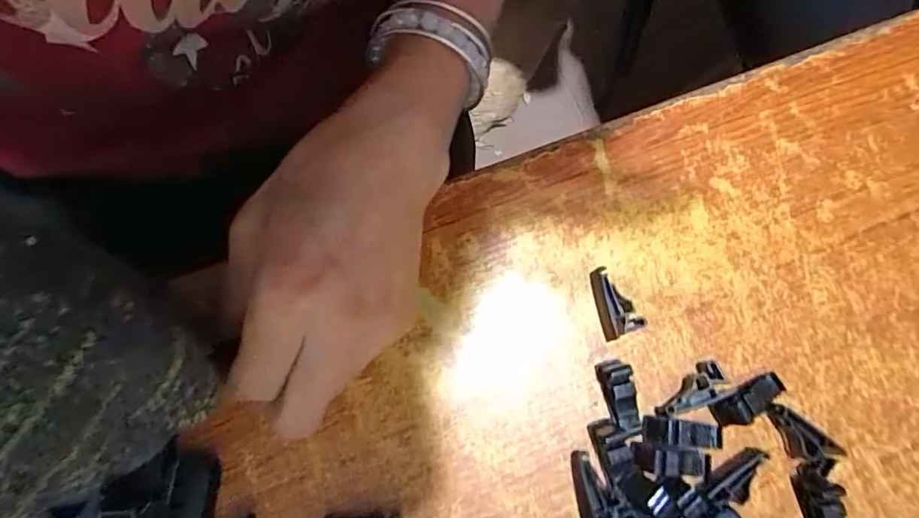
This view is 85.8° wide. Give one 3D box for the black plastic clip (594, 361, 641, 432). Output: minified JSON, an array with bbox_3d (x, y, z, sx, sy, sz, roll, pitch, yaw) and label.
[{"bbox_3d":[0.065,0.055,0.200,0.010,0.014,0.028,-13,78,-4],"label":"black plastic clip"}]

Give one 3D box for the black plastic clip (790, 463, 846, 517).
[{"bbox_3d":[0.140,0.097,0.190,0.011,0.012,0.034,-8,78,-3],"label":"black plastic clip"}]

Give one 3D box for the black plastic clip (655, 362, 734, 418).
[{"bbox_3d":[0.095,0.056,0.202,0.031,0.009,0.014,-37,81,-8],"label":"black plastic clip"}]

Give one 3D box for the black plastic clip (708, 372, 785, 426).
[{"bbox_3d":[0.118,0.056,0.199,0.031,0.013,0.010,-29,79,-7],"label":"black plastic clip"}]

